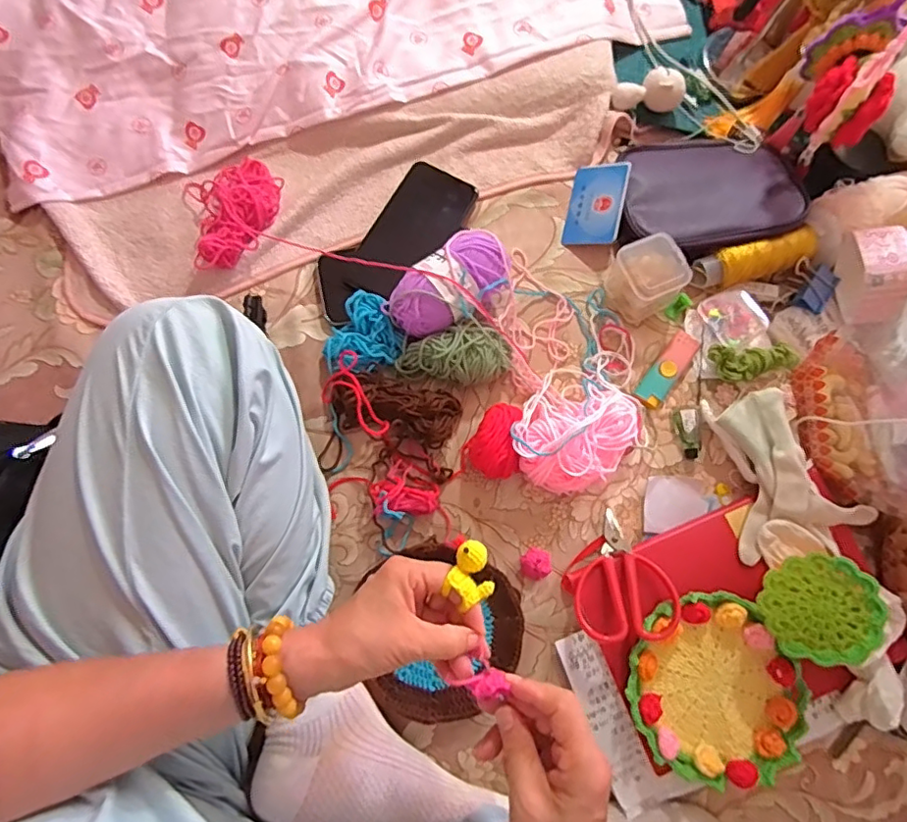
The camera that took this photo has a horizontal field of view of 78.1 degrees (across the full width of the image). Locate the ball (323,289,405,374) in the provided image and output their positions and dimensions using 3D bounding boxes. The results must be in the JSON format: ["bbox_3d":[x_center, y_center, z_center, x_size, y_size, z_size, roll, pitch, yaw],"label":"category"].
[{"bbox_3d":[-0.087,-0.067,0.517,0.070,0.029,0.069,0,78,-2],"label":"ball"}]

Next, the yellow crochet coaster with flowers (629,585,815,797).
[{"bbox_3d":[0.215,0.231,0.461,0.133,0.020,0.148,-27,80,-7],"label":"yellow crochet coaster with flowers"}]

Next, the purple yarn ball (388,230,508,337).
[{"bbox_3d":[-0.002,-0.112,0.512,0.116,0.060,0.068,-42,84,-10],"label":"purple yarn ball"}]

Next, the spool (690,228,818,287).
[{"bbox_3d":[0.290,-0.146,0.540,0.120,0.029,0.032,-18,79,-5],"label":"spool"}]

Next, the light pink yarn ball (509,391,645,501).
[{"bbox_3d":[0.110,0.020,0.494,0.089,0.055,0.115,40,80,7],"label":"light pink yarn ball"}]

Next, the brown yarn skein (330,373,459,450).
[{"bbox_3d":[-0.052,-0.005,0.504,0.113,0.035,0.056,15,78,2],"label":"brown yarn skein"}]

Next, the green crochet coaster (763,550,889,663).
[{"bbox_3d":[0.284,0.152,0.430,0.081,0.009,0.075,-4,76,15],"label":"green crochet coaster"}]

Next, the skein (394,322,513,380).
[{"bbox_3d":[0.003,-0.054,0.512,0.099,0.043,0.049,10,78,1],"label":"skein"}]

